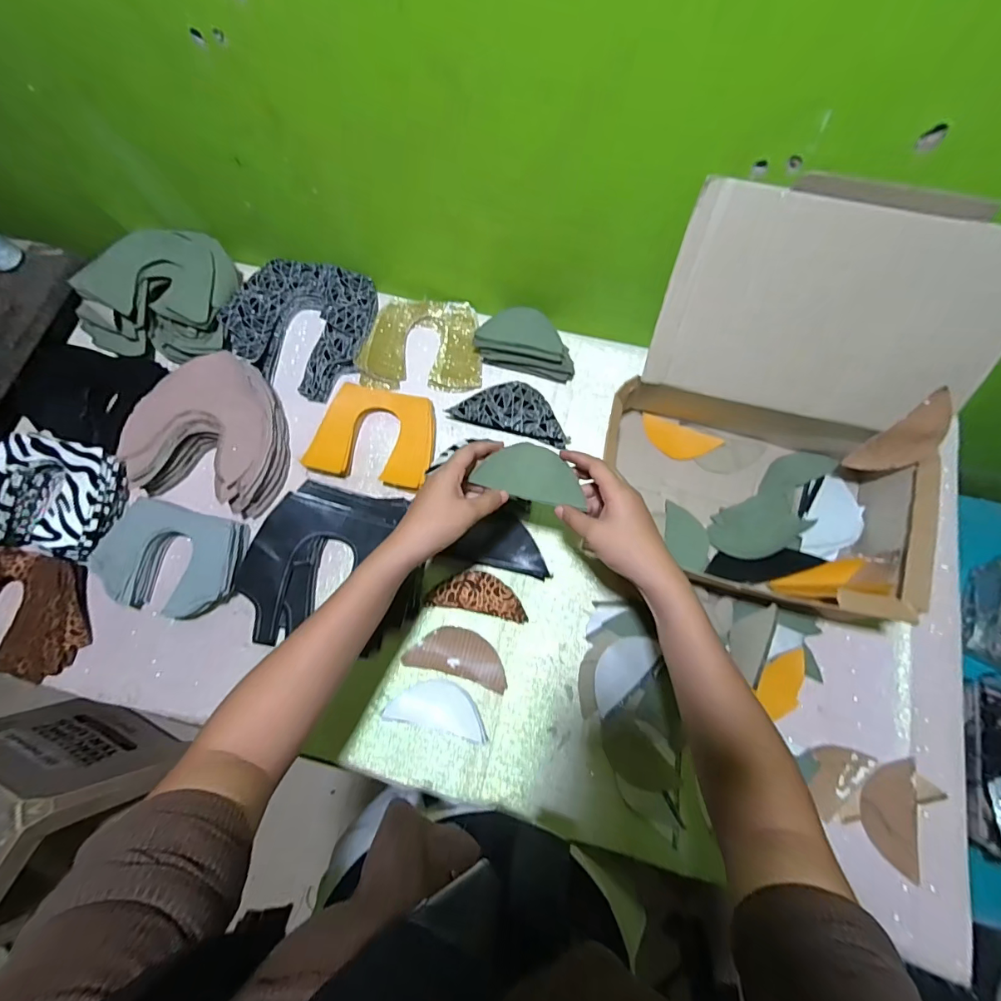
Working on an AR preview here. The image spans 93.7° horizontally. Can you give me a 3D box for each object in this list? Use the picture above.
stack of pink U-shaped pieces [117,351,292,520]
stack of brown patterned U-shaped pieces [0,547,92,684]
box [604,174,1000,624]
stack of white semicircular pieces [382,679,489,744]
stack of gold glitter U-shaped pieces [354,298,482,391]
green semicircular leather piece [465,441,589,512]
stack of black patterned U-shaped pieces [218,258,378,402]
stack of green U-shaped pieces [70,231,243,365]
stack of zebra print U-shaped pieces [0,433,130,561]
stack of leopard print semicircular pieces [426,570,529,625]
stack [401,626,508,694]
[{"bbox_3d":[-0.359,-0.087,0.590,0.179,0.059,0.177,13,73,3],"label":"stack of pink U-shaped pieces"},{"bbox_3d":[-0.572,0.128,0.542,0.179,0.038,0.138,11,73,3],"label":"stack of brown patterned U-shaped pieces"},{"bbox_3d":[0.299,-0.082,0.490,0.336,0.251,0.311,21,74,6],"label":"box"},{"bbox_3d":[-0.067,0.227,0.521,0.111,0.023,0.052,13,73,3],"label":"stack of white semicircular pieces"},{"bbox_3d":[-0.108,-0.220,0.655,0.161,0.024,0.136,2,73,0],"label":"stack of gold glitter U-shaped pieces"},{"bbox_3d":[0.030,-0.027,0.446,0.106,0.006,0.050,13,89,5],"label":"green semicircular leather piece"},{"bbox_3d":[-0.272,-0.244,0.650,0.179,0.042,0.182,17,74,4],"label":"stack of black patterned U-shaped pieces"},{"bbox_3d":[-0.450,-0.284,0.639,0.170,0.081,0.170,5,73,1],"label":"stack of green U-shaped pieces"},{"bbox_3d":[-0.543,-0.007,0.567,0.159,0.052,0.139,10,73,3],"label":"stack of zebra print U-shaped pieces"},{"bbox_3d":[-0.025,0.111,0.558,0.114,0.019,0.047,10,73,2],"label":"stack of leopard print semicircular pieces"},{"bbox_3d":[-0.047,0.176,0.540,0.117,0.011,0.054,15,74,4],"label":"stack"}]

